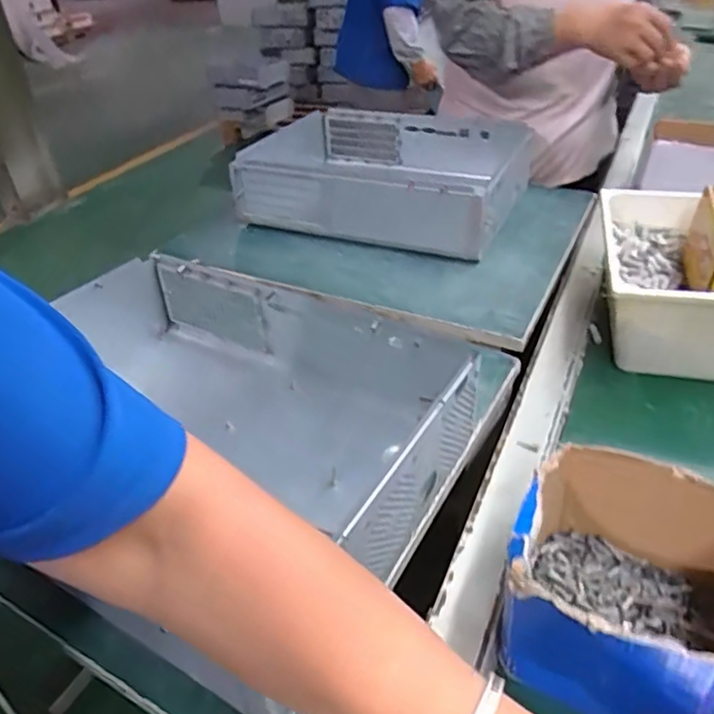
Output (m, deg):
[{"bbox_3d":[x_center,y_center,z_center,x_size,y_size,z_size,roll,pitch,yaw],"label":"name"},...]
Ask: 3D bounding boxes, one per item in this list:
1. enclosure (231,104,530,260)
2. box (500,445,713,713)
[{"bbox_3d":[0.054,-0.310,1.040,0.420,0.137,0.330,10,38,19],"label":"enclosure"},{"bbox_3d":[0.177,0.156,0.413,0.147,0.115,0.143,19,41,29],"label":"box"}]

